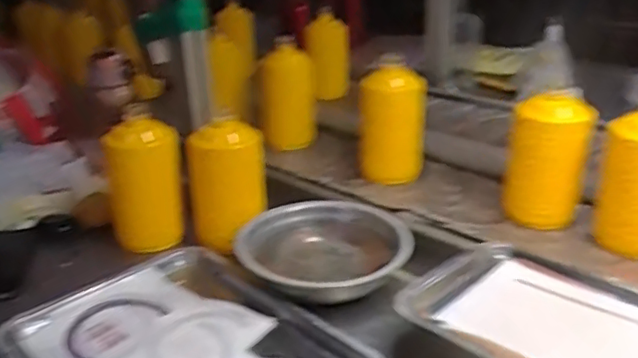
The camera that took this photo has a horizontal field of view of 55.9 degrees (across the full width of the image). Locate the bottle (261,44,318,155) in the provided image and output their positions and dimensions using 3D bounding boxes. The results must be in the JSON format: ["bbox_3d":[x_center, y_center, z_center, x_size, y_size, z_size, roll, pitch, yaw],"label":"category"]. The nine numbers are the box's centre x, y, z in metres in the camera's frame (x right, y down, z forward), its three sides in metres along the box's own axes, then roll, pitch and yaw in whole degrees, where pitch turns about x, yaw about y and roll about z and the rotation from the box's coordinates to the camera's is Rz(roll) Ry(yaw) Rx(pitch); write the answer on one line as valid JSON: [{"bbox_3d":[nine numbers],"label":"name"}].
[{"bbox_3d":[-0.057,-0.143,1.125,0.099,0.193,0.087,-3,27,0],"label":"bottle"}]

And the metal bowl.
[{"bbox_3d":[0.007,0.090,0.785,0.209,0.052,0.209,-2,27,1],"label":"metal bowl"}]

